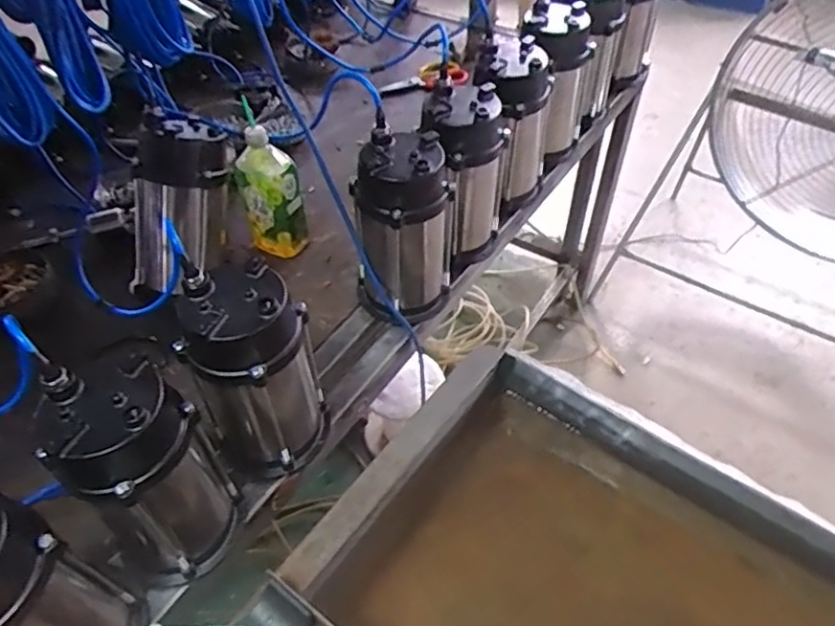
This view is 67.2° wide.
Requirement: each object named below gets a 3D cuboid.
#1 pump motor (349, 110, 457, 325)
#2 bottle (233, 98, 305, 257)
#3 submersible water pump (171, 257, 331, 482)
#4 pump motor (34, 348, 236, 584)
[{"bbox_3d":[-0.020,-0.113,0.886,0.133,0.255,0.112,-6,49,-2],"label":"pump motor"},{"bbox_3d":[-0.235,-0.200,0.985,0.095,0.239,0.081,-14,50,-9],"label":"bottle"},{"bbox_3d":[-0.183,0.076,0.724,0.141,0.264,0.108,-30,54,-21],"label":"submersible water pump"},{"bbox_3d":[-0.275,0.172,0.648,0.111,0.262,0.125,22,53,20],"label":"pump motor"}]

